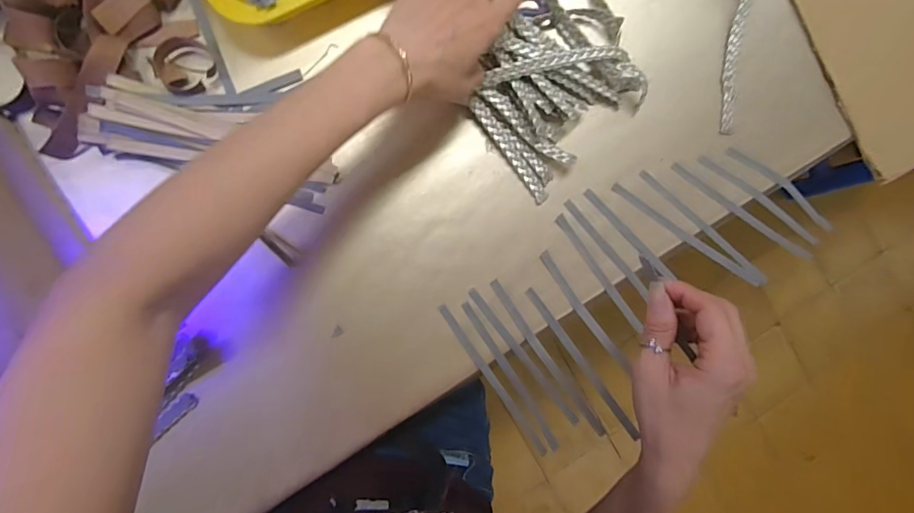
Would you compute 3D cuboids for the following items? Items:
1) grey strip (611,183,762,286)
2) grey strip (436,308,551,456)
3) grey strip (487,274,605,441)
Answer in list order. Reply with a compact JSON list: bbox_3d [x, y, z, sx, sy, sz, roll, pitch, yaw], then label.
[{"bbox_3d":[0.230,-0.022,0.451,0.175,0.019,0.012,34,85,-7],"label":"grey strip"},{"bbox_3d":[0.034,0.118,0.426,0.008,0.009,0.171,-35,95,-7],"label":"grey strip"},{"bbox_3d":[0.084,0.096,0.424,0.011,0.031,0.169,-36,95,-7],"label":"grey strip"}]

